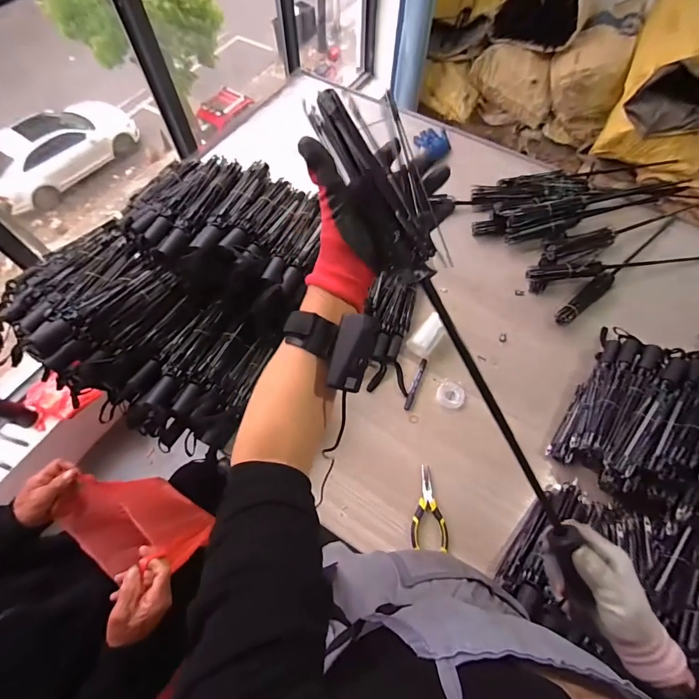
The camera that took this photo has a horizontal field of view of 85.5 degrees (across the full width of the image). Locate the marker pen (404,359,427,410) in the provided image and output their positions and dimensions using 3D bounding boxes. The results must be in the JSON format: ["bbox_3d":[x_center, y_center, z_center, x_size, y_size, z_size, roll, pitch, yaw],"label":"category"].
[{"bbox_3d":[0.150,0.079,0.862,0.016,0.012,0.124,22,68,10],"label":"marker pen"}]

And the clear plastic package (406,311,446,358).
[{"bbox_3d":[0.183,-0.034,0.869,0.059,0.039,0.104,39,72,17],"label":"clear plastic package"}]

